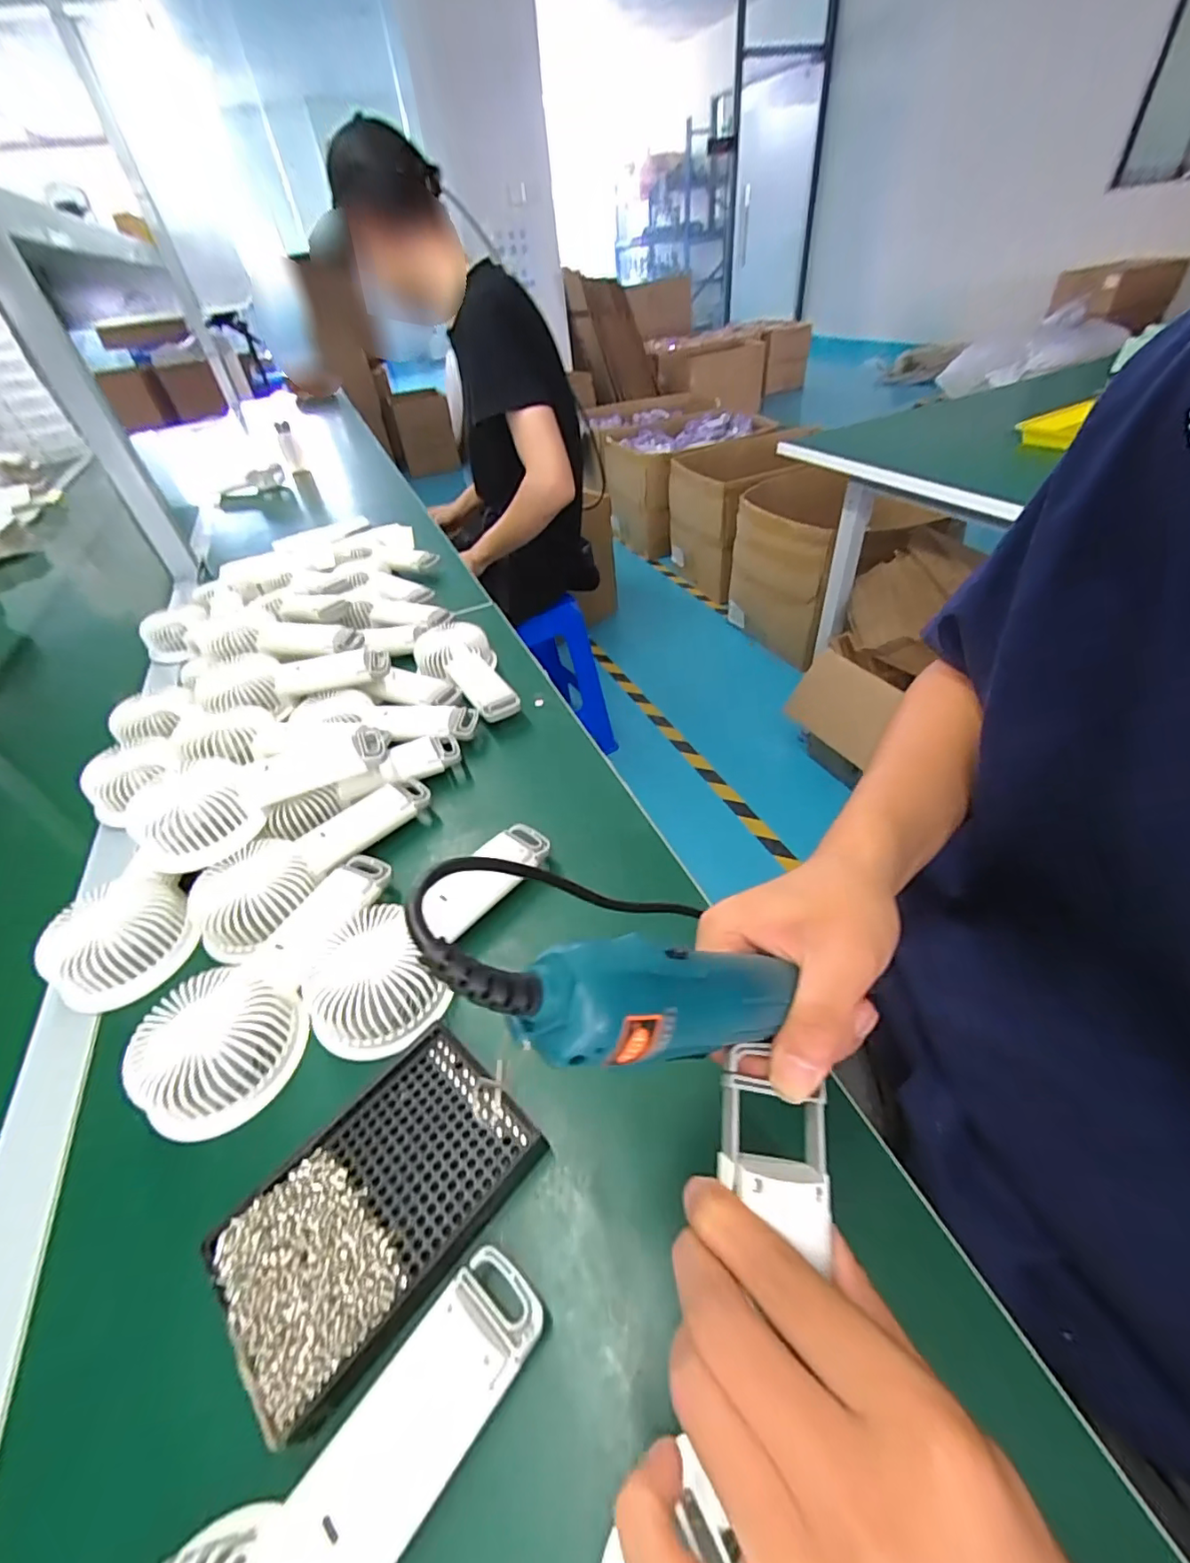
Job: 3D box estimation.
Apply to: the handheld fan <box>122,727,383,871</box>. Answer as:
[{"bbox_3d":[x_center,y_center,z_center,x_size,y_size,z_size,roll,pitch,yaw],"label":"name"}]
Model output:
[{"bbox_3d":[-0.257,-0.001,0.433,0.183,0.044,0.075,-30,48,-22],"label":"handheld fan"}]

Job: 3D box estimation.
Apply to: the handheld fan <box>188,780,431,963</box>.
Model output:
[{"bbox_3d":[-0.213,0.052,0.427,0.066,0.039,0.180,26,53,30],"label":"handheld fan"}]

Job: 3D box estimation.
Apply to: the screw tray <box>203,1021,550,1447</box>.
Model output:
[{"bbox_3d":[-0.102,0.198,0.269,0.091,0.015,0.136,29,55,32],"label":"screw tray"}]

